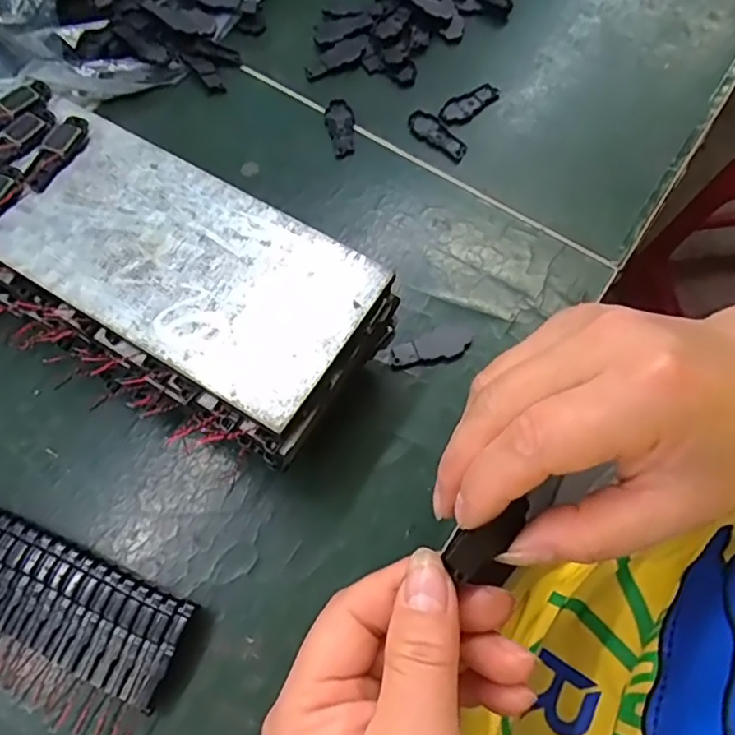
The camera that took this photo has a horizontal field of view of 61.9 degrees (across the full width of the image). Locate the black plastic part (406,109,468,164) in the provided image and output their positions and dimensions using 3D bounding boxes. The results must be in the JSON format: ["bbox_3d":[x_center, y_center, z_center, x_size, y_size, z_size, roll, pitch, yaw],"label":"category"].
[{"bbox_3d":[0.040,-0.132,0.348,0.040,0.004,0.016,38,71,14],"label":"black plastic part"}]

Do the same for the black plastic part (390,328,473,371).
[{"bbox_3d":[0.030,-0.009,0.292,0.040,0.004,0.016,-11,67,-7],"label":"black plastic part"}]

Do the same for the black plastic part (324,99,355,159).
[{"bbox_3d":[-0.015,-0.137,0.348,0.016,0.004,0.042,-3,67,-3],"label":"black plastic part"}]

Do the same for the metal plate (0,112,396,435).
[{"bbox_3d":[-0.092,-0.054,0.249,0.191,0.004,0.078,30,69,11],"label":"metal plate"}]

